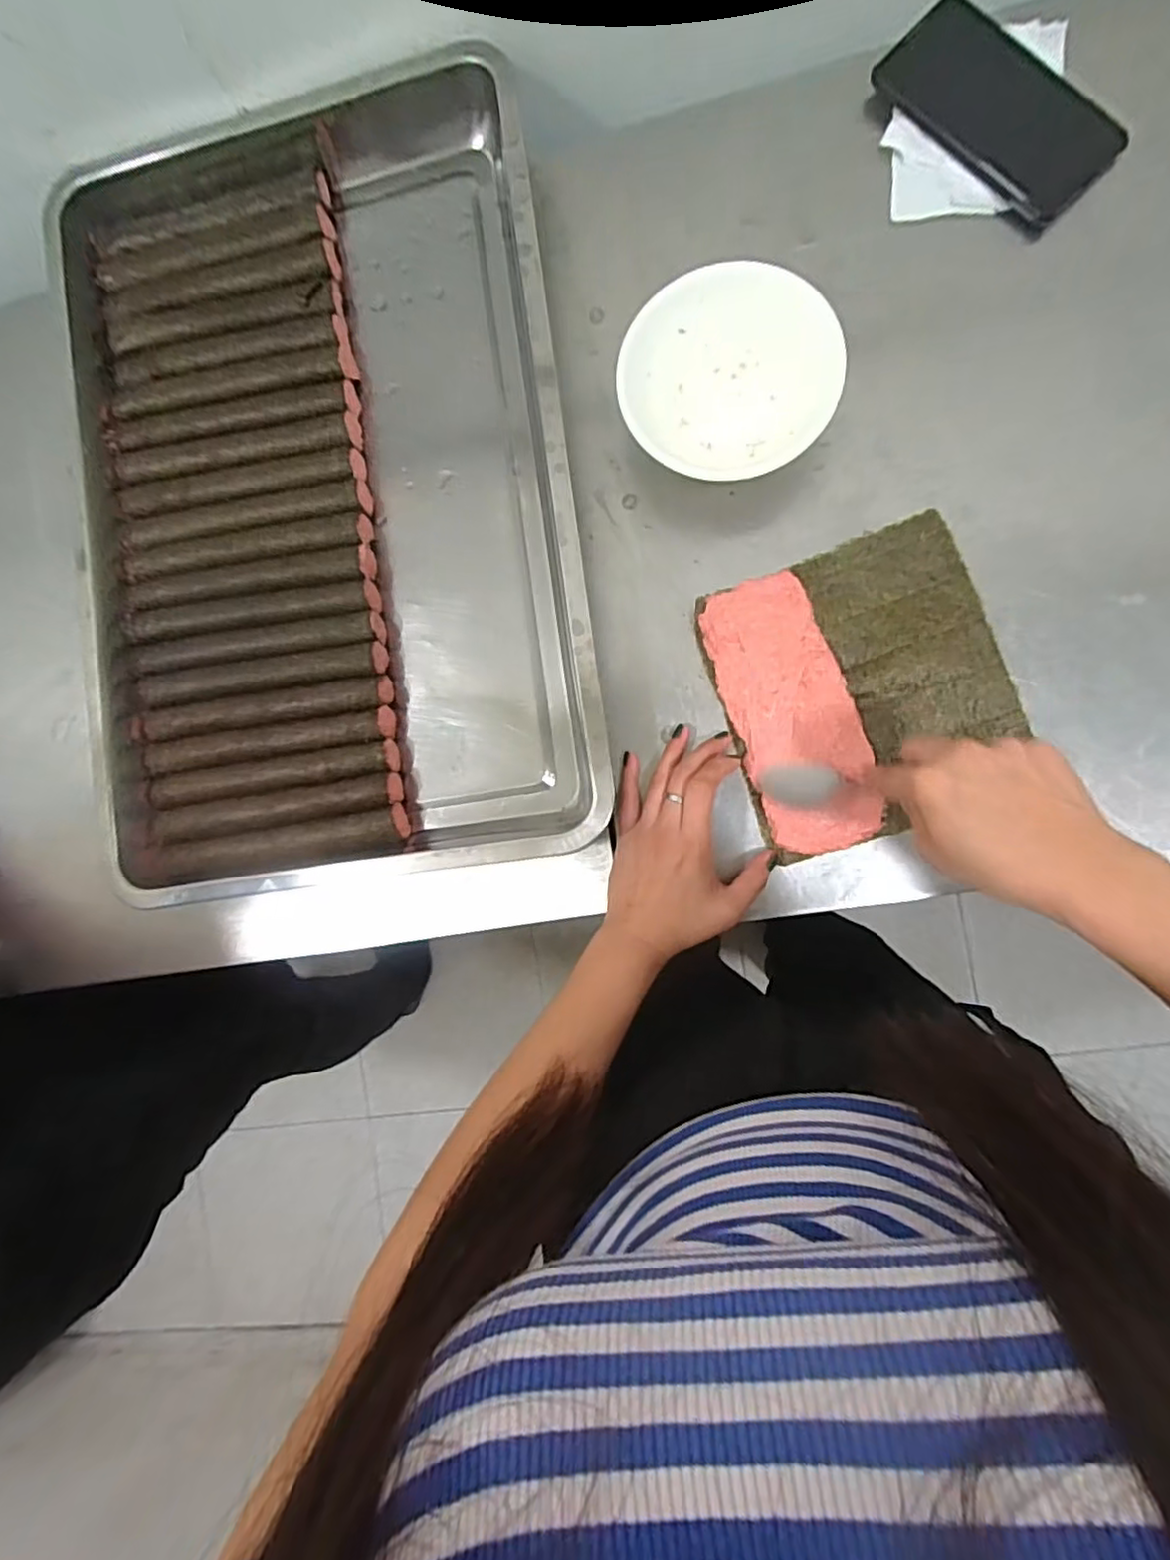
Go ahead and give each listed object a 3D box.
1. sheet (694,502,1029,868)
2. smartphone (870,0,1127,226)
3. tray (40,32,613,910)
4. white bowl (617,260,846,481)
[{"bbox_3d":[0.190,-0.064,0.449,0.183,0.011,0.194,-20,84,7],"label":"sheet"},{"bbox_3d":[0.286,-0.465,0.451,0.075,0.016,0.163,-43,82,5],"label":"smartphone"},{"bbox_3d":[-0.197,-0.231,0.500,0.376,0.053,0.607,-8,86,8],"label":"tray"},{"bbox_3d":[0.098,-0.276,0.453,0.139,0.049,0.133,0,87,9],"label":"white bowl"}]

